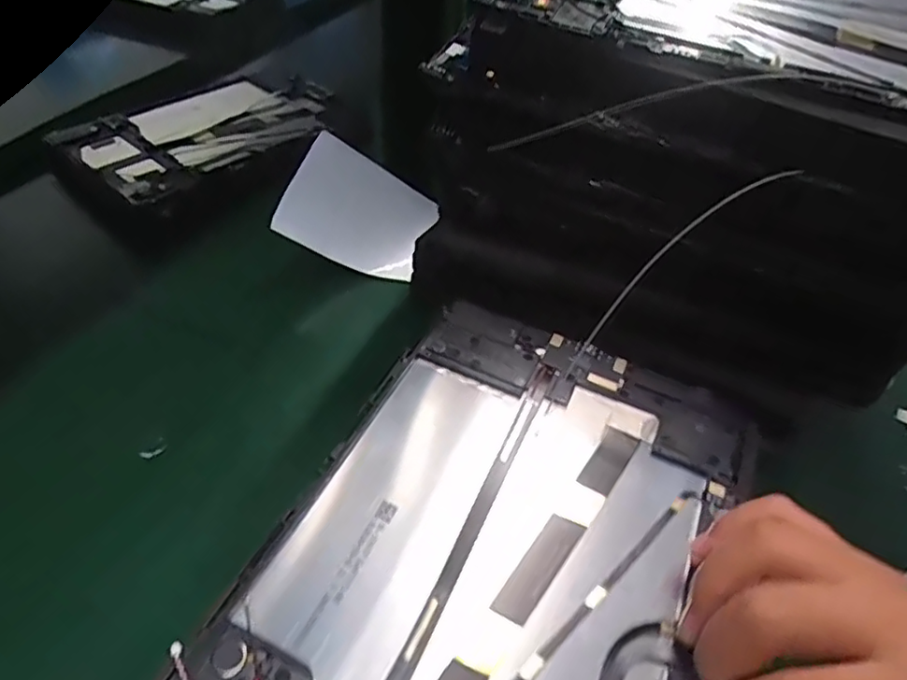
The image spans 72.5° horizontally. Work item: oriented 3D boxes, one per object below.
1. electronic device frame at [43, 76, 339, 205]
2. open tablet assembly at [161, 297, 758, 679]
[{"bbox_3d":[-0.212,-0.191,0.547,0.139,0.014,0.221,33,51,23],"label":"electronic device frame"},{"bbox_3d":[0.009,0.081,0.212,0.141,0.007,0.237,23,48,14],"label":"open tablet assembly"}]

